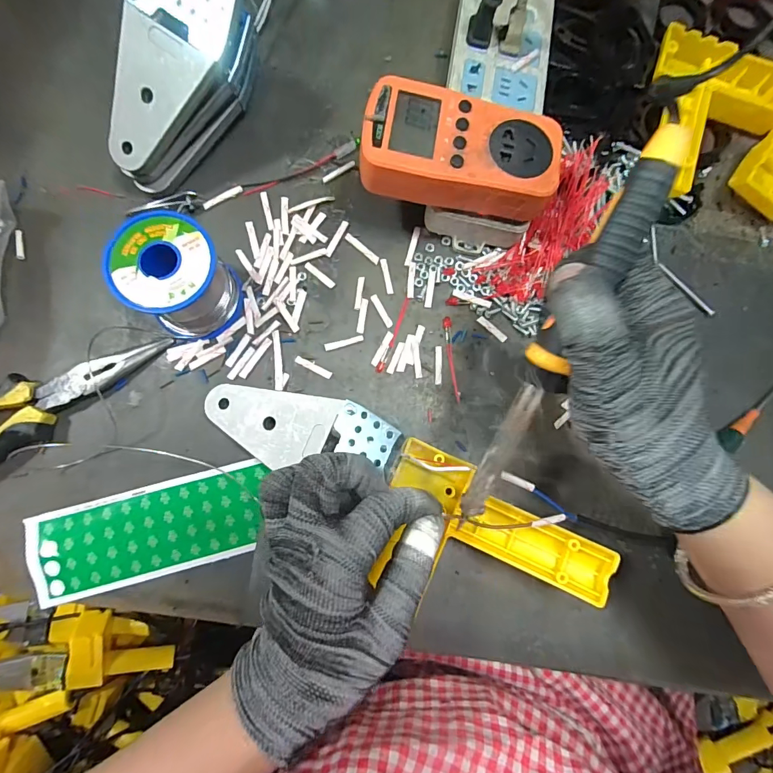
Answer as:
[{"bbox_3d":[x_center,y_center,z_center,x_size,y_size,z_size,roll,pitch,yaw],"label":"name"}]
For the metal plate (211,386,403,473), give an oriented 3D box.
[{"bbox_3d":[-0.060,0.029,0.281,0.134,0.005,0.048,8,80,8],"label":"metal plate"}]

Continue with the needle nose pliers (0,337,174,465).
[{"bbox_3d":[-0.245,0.016,0.280,0.193,0.023,0.047,-29,83,-7],"label":"needle nose pliers"}]

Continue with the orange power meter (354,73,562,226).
[{"bbox_3d":[0.049,-0.154,0.273,0.124,0.033,0.065,9,80,-1],"label":"orange power meter"}]

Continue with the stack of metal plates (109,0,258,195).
[{"bbox_3d":[-0.150,-0.217,0.290,0.063,0.092,0.136,39,81,4],"label":"stack of metal plates"}]

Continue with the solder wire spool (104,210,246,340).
[{"bbox_3d":[-0.139,-0.072,0.281,0.063,0.062,0.065,0,81,-3],"label":"solder wire spool"}]

